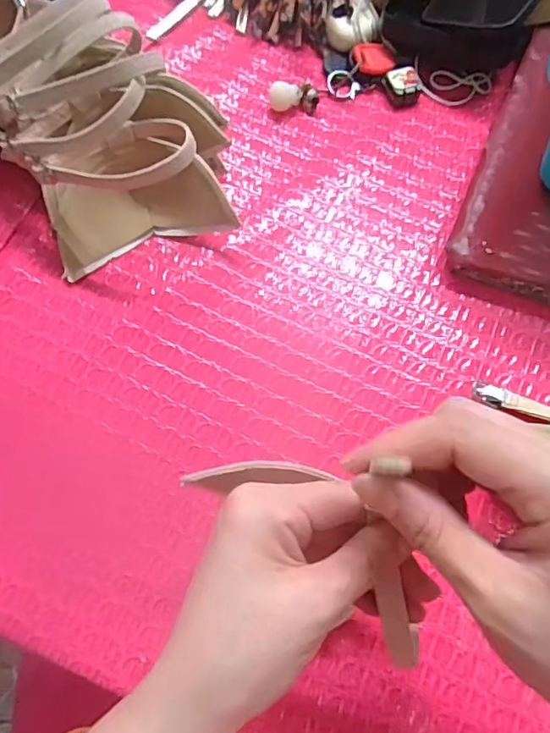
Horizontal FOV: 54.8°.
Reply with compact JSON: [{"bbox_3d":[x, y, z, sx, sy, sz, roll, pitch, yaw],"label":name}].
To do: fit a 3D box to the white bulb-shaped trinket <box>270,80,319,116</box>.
[{"bbox_3d":[0.015,-0.209,0.411,0.037,0.018,0.017,-2,71,-1],"label":"white bulb-shaped trinket"}]

